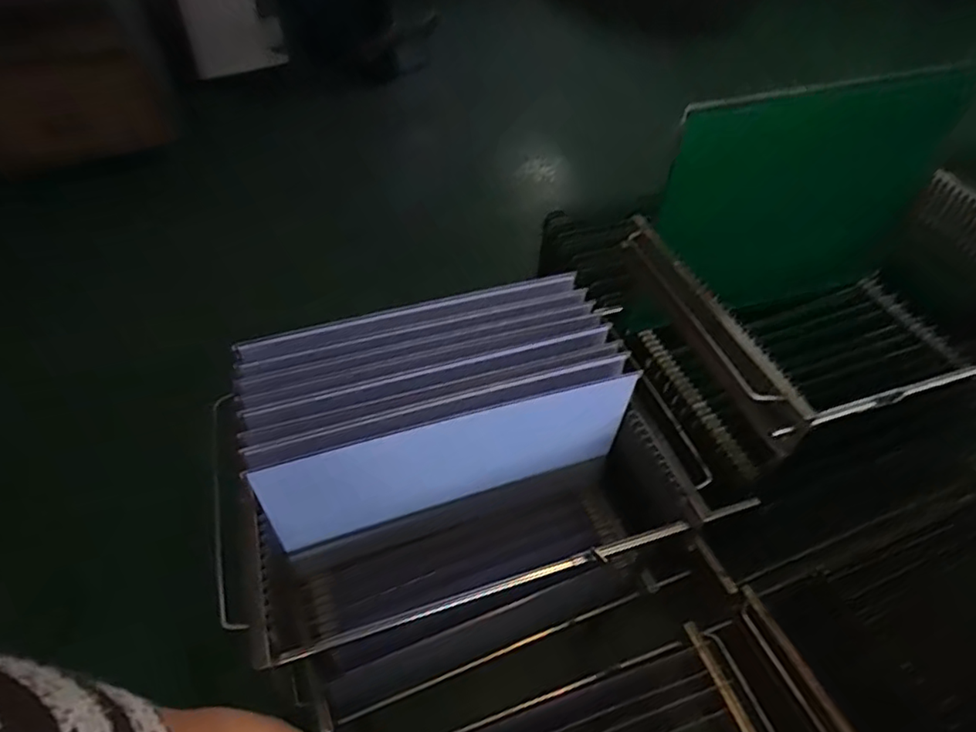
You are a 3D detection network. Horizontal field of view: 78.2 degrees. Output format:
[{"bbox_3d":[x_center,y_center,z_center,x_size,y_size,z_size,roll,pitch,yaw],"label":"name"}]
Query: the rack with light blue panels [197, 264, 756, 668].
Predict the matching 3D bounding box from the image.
[{"bbox_3d":[-0.043,0.144,0.819,0.544,0.310,0.357,-14,50,-14],"label":"rack with light blue panels"}]

